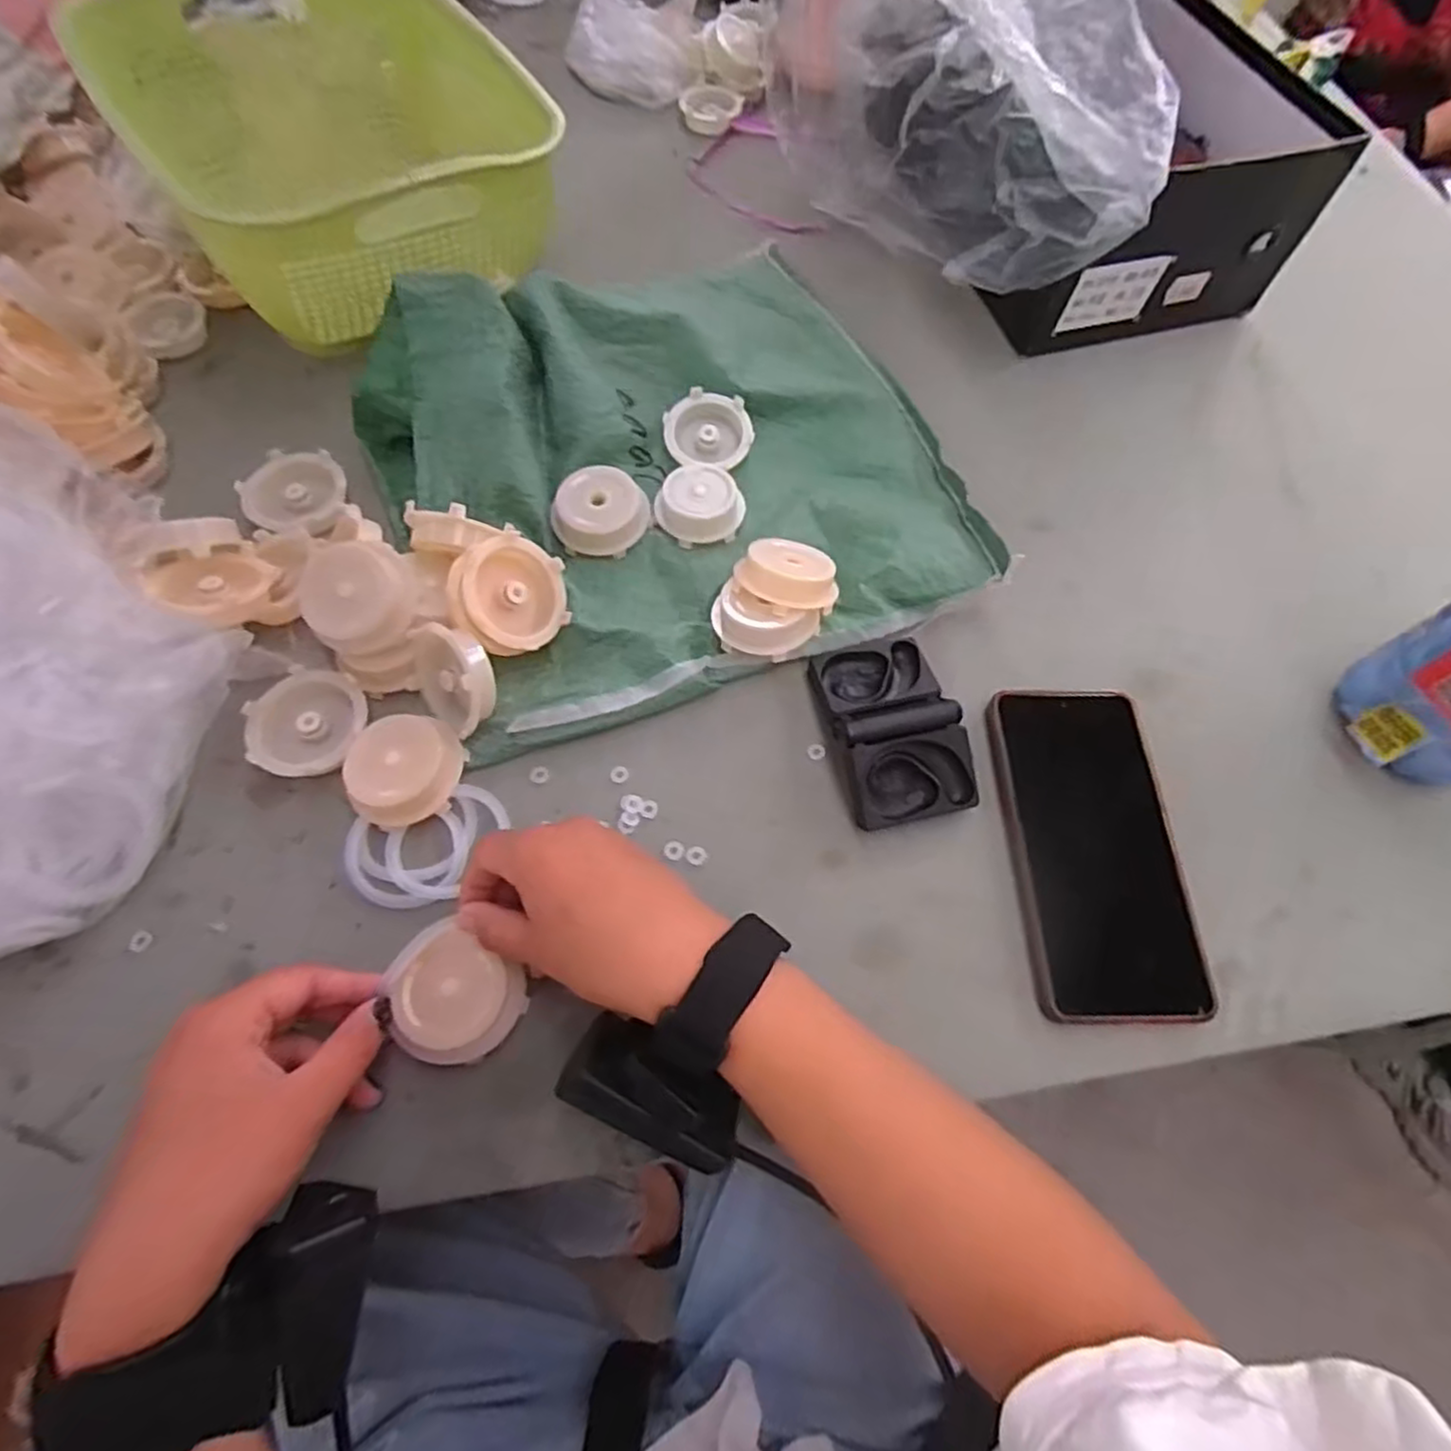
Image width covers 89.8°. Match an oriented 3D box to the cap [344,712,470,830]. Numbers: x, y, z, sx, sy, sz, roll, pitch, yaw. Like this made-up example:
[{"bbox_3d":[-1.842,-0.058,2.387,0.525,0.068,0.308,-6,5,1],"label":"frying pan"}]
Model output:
[{"bbox_3d":[-0.161,0.021,0.364,0.053,0.026,0.055,0,66,-1],"label":"cap"}]

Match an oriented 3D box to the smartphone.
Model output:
[{"bbox_3d":[0.185,0.059,0.363,0.081,0.006,0.164,-1,66,-2],"label":"smartphone"}]

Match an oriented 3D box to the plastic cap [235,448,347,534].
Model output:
[{"bbox_3d":[-0.261,-0.139,0.439,0.058,0.014,0.066,-2,66,-2],"label":"plastic cap"}]

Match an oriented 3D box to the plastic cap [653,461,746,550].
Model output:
[{"bbox_3d":[-0.015,-0.135,0.444,0.050,0.014,0.050,0,66,-1],"label":"plastic cap"}]

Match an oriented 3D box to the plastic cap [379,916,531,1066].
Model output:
[{"bbox_3d":[-0.122,0.121,0.323,0.057,0.017,0.050,33,70,13],"label":"plastic cap"}]

